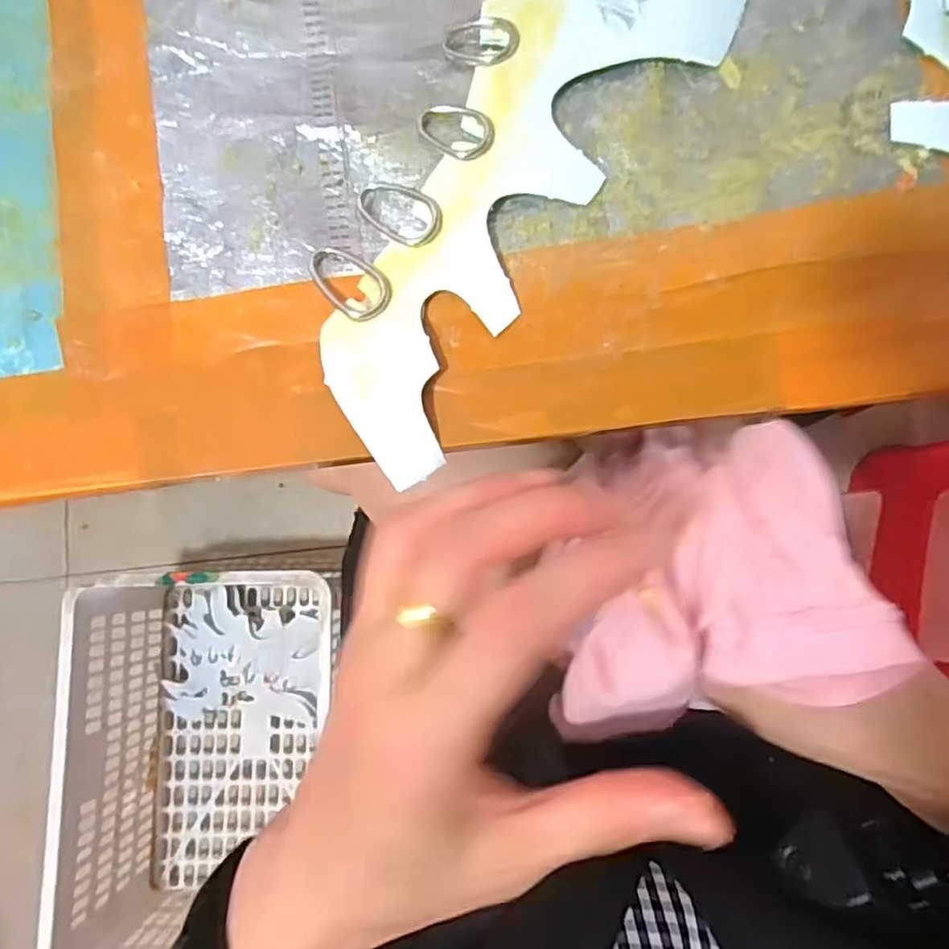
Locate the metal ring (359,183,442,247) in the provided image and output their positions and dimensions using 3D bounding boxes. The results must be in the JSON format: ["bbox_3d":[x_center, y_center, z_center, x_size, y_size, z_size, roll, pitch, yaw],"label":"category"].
[{"bbox_3d":[-0.027,-0.098,0.233,0.034,0.004,0.019,39,86,6],"label":"metal ring"}]

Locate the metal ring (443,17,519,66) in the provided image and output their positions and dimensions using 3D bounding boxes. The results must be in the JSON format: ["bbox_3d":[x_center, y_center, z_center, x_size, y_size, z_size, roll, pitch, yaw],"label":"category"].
[{"bbox_3d":[0.002,-0.166,0.241,0.029,0.007,0.019,2,83,3],"label":"metal ring"}]

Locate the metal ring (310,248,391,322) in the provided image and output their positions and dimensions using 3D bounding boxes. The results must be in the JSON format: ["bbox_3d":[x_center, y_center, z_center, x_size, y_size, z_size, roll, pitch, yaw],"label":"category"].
[{"bbox_3d":[-0.046,-0.070,0.229,0.035,0.004,0.020,42,86,7],"label":"metal ring"}]

